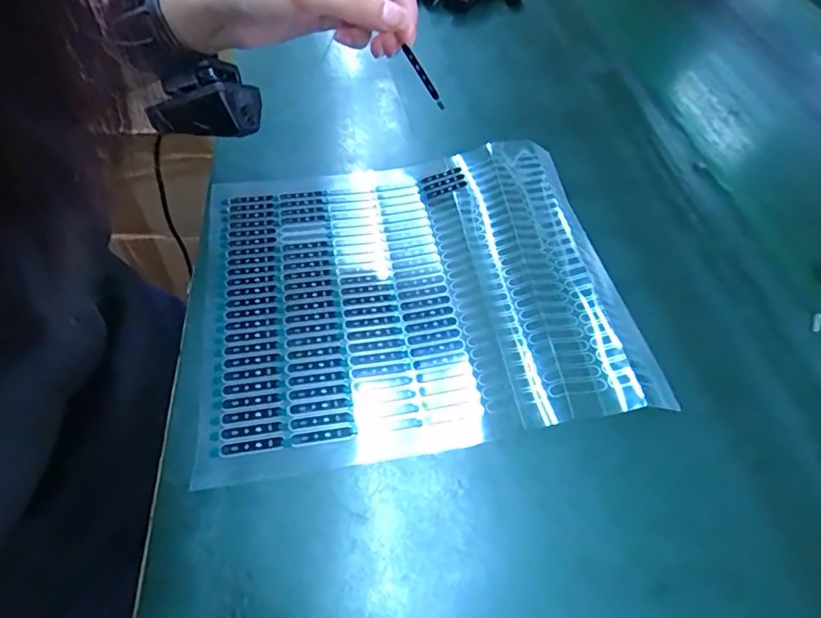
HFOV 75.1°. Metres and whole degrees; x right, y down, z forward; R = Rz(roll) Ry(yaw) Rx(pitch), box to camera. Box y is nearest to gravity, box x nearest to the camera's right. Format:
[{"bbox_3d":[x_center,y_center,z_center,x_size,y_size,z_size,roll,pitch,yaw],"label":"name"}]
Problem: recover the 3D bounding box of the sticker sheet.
[{"bbox_3d":[-0.003,-0.025,0.350,0.264,0.030,0.238,-6,51,-8],"label":"sticker sheet"}]

